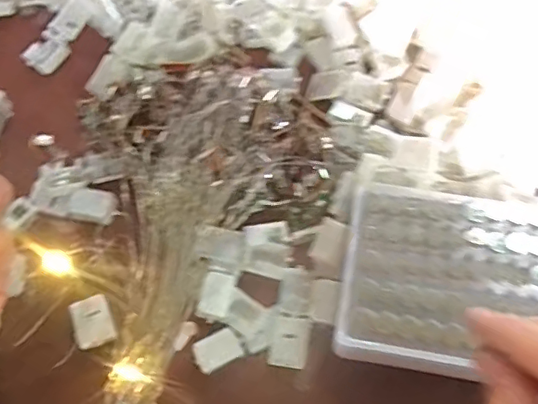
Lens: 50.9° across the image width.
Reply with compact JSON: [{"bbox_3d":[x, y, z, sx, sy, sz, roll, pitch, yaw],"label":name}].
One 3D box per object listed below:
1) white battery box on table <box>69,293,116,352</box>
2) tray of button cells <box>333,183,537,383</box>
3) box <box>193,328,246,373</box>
[{"bbox_3d":[-0.100,0.068,0.320,0.021,0.005,0.027,-20,70,-6],"label":"white battery box on table"},{"bbox_3d":[0.115,0.045,0.307,0.146,0.026,0.101,8,67,4],"label":"tray of button cells"},{"bbox_3d":[-0.029,0.083,0.317,0.027,0.004,0.018,-26,86,-18],"label":"box"}]

